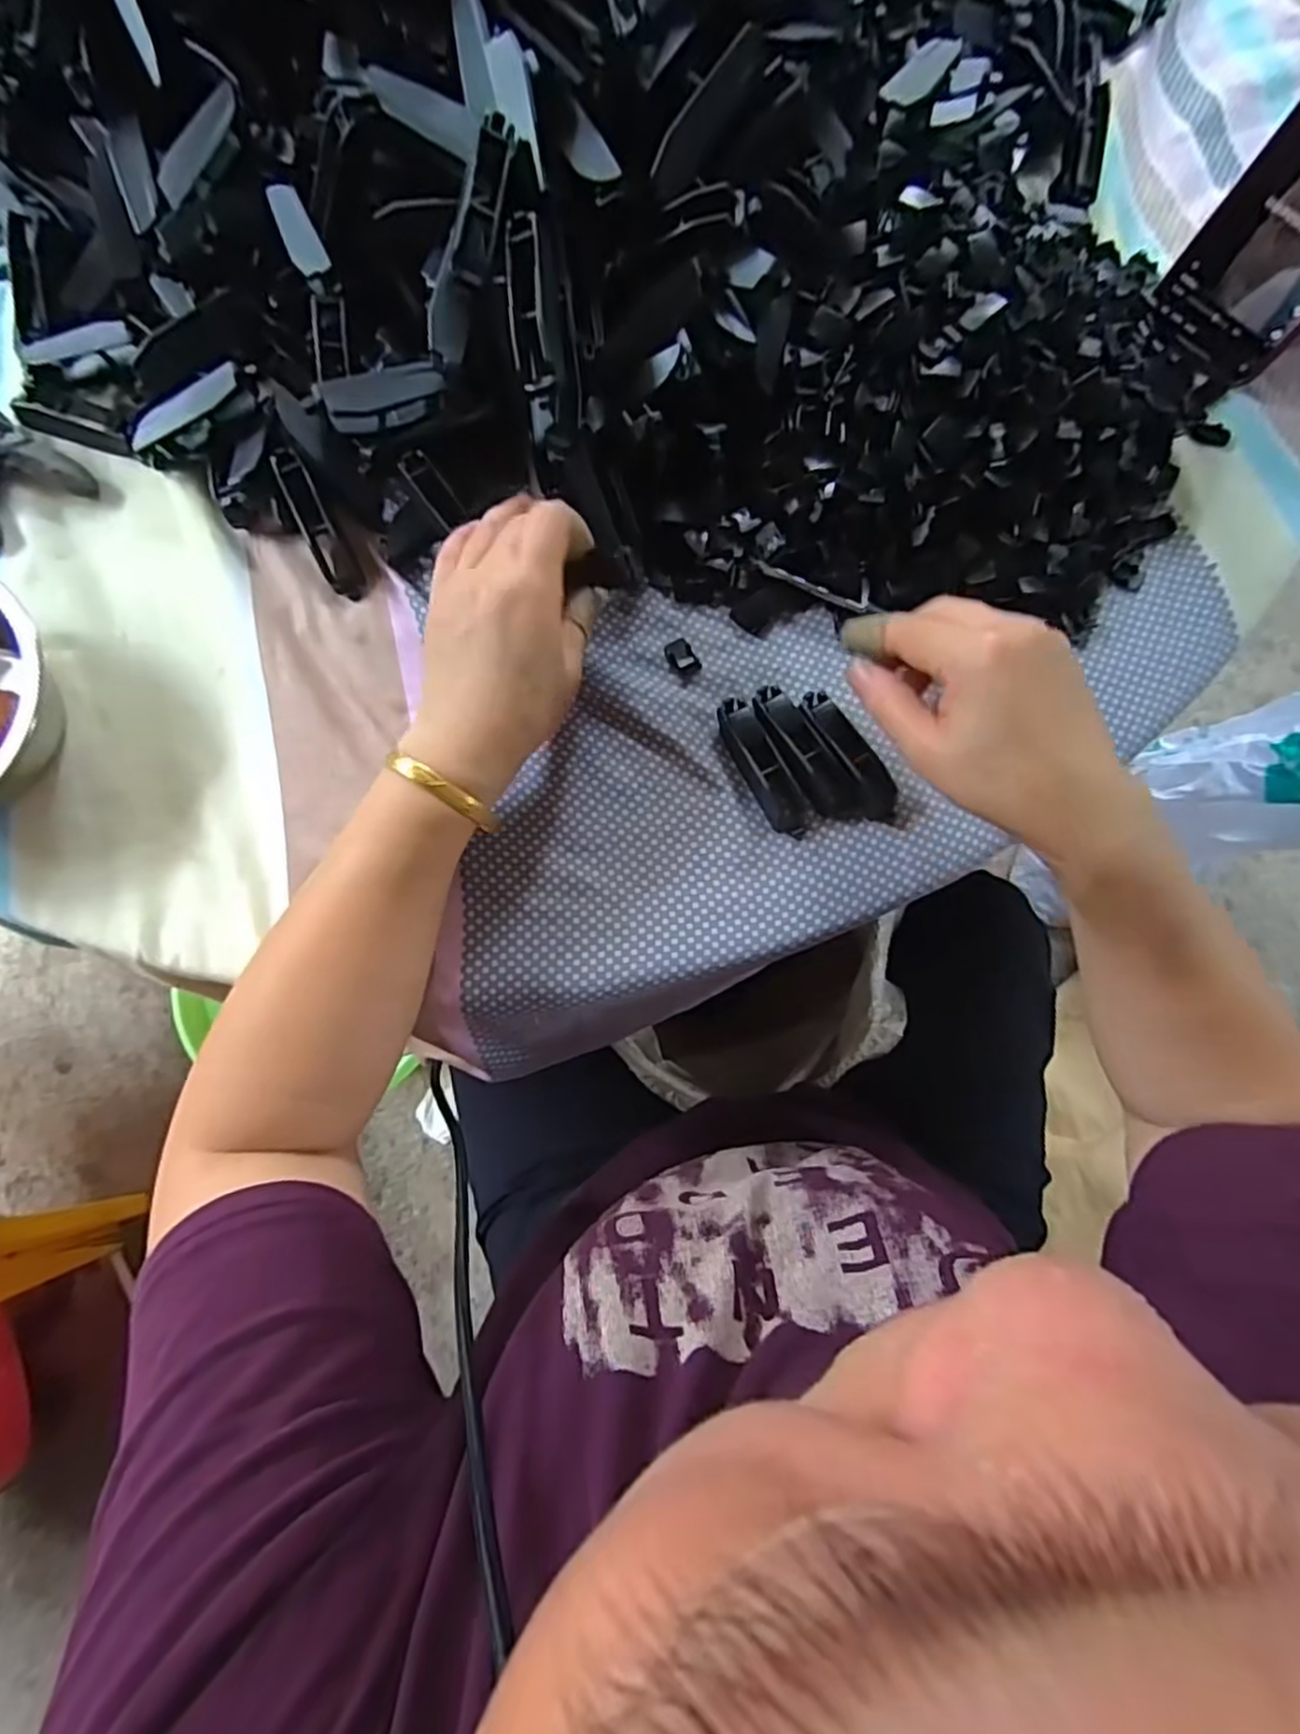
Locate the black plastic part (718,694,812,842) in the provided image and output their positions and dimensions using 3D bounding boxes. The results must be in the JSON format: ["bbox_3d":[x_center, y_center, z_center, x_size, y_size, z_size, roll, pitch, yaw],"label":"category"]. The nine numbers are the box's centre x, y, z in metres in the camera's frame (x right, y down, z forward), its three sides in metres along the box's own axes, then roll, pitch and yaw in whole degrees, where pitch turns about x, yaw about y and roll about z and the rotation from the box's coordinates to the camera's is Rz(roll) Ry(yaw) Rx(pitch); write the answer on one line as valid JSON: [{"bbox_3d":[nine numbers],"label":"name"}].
[{"bbox_3d":[0.057,-0.051,0.360,0.019,0.015,0.075,-29,81,-5],"label":"black plastic part"}]

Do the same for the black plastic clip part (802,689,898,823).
[{"bbox_3d":[0.102,-0.057,0.363,0.018,0.016,0.074,-32,81,-5],"label":"black plastic clip part"}]

